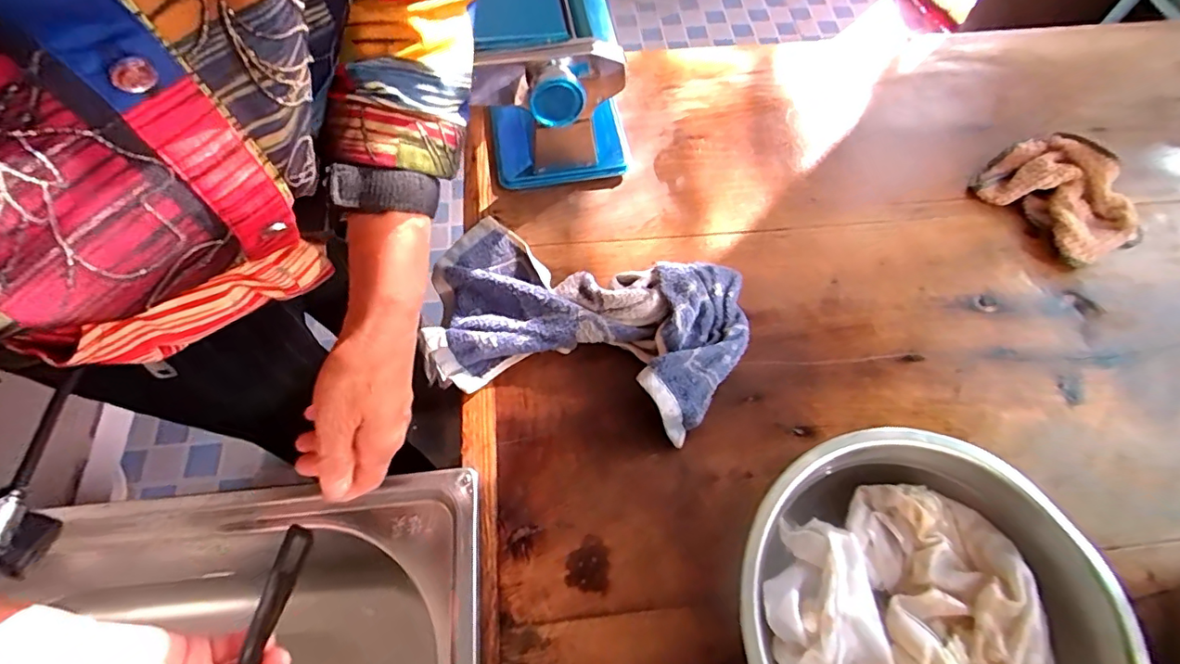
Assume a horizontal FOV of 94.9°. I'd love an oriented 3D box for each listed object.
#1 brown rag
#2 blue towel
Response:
[{"bbox_3d":[0.474,-0.138,0.534,0.117,0.045,0.136,-28,68,-15],"label":"brown rag"},{"bbox_3d":[-0.009,-0.014,0.454,0.261,0.049,0.157,14,64,4],"label":"blue towel"}]

